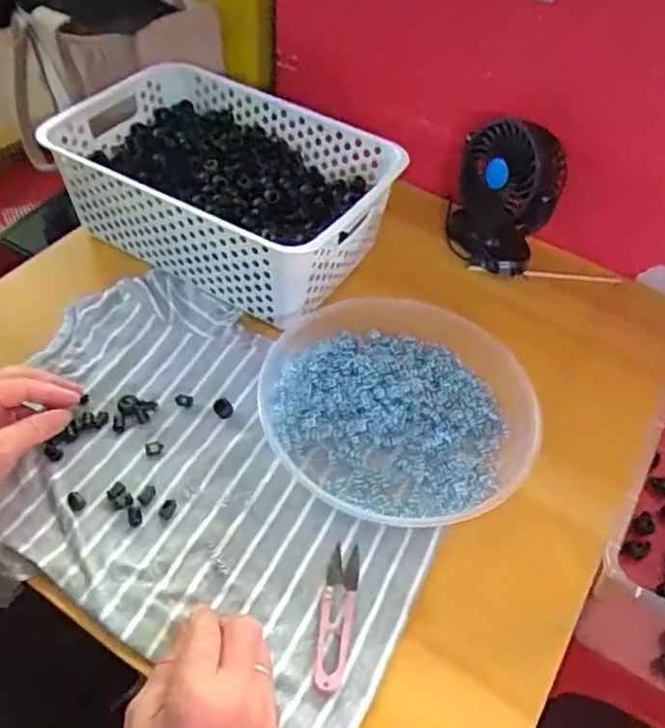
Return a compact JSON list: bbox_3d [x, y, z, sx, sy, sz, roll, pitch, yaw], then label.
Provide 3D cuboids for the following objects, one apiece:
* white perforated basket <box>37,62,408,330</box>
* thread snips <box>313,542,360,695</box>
[{"bbox_3d":[-0.107,-0.183,0.661,0.315,0.101,0.205,27,52,16],"label":"white perforated basket"},{"bbox_3d":[0.003,0.173,0.448,0.024,0.008,0.100,10,49,2],"label":"thread snips"}]

